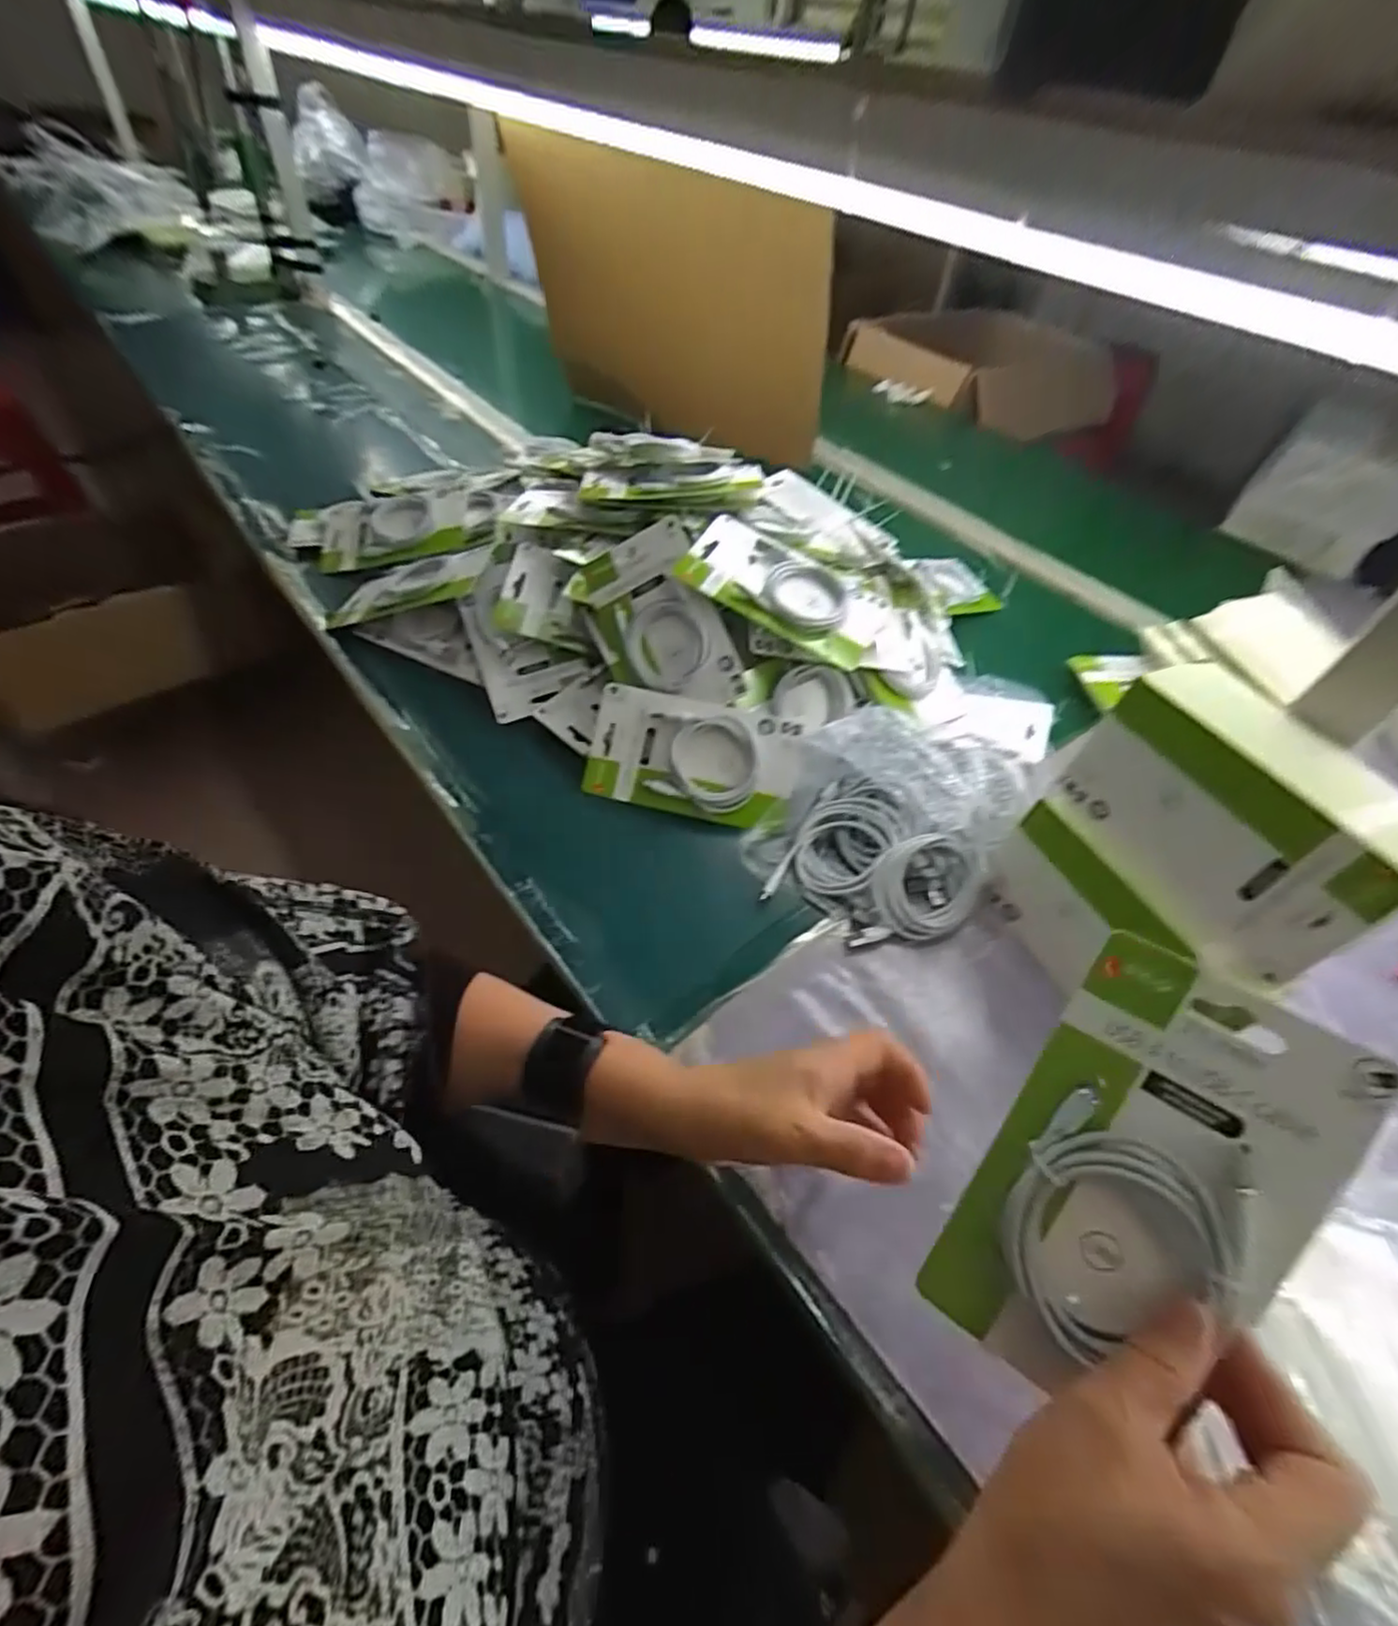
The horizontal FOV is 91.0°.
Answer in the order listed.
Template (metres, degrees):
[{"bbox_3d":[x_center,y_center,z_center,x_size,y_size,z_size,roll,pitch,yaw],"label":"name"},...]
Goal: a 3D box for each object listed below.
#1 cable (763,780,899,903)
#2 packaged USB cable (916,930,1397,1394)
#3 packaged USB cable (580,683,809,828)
[{"bbox_3d":[0.116,0.034,0.569,0.077,0.030,0.125,24,66,23],"label":"cable"},{"bbox_3d":[0.169,0.148,0.267,0.099,0.178,0.017,30,9,26],"label":"packaged USB cable"},{"bbox_3d":[-0.007,-0.049,0.602,0.183,0.024,0.099,12,89,6],"label":"packaged USB cable"}]

